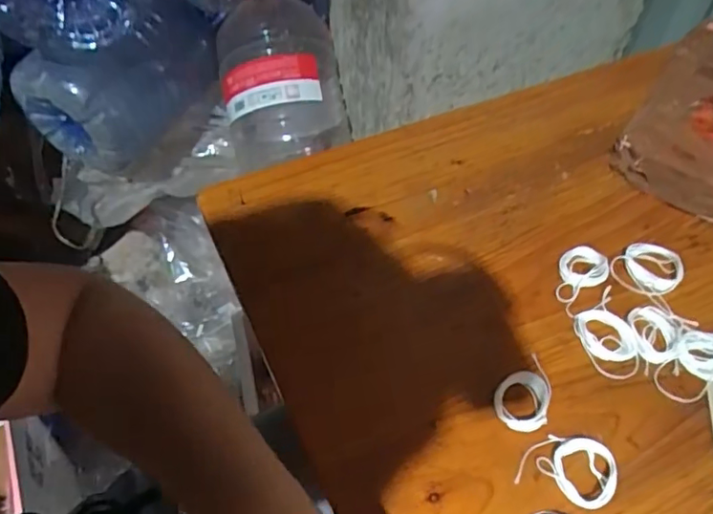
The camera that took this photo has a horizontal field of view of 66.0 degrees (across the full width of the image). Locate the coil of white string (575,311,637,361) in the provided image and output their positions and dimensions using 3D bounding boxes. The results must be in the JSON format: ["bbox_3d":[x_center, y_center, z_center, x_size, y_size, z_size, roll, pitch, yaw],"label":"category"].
[{"bbox_3d":[0.177,0.056,0.390,0.037,0.004,0.039,1,48,-1],"label":"coil of white string"}]

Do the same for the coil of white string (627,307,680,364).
[{"bbox_3d":[0.212,0.055,0.390,0.033,0.005,0.044,-1,48,-3],"label":"coil of white string"}]

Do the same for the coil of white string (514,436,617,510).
[{"bbox_3d":[0.128,0.125,0.331,0.052,0.012,0.040,20,50,15],"label":"coil of white string"}]

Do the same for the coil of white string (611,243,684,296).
[{"bbox_3d":[0.228,0.010,0.429,0.054,0.009,0.042,-27,54,-24],"label":"coil of white string"}]

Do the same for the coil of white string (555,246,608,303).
[{"bbox_3d":[0.175,0.013,0.424,0.034,0.010,0.056,15,49,11],"label":"coil of white string"}]

